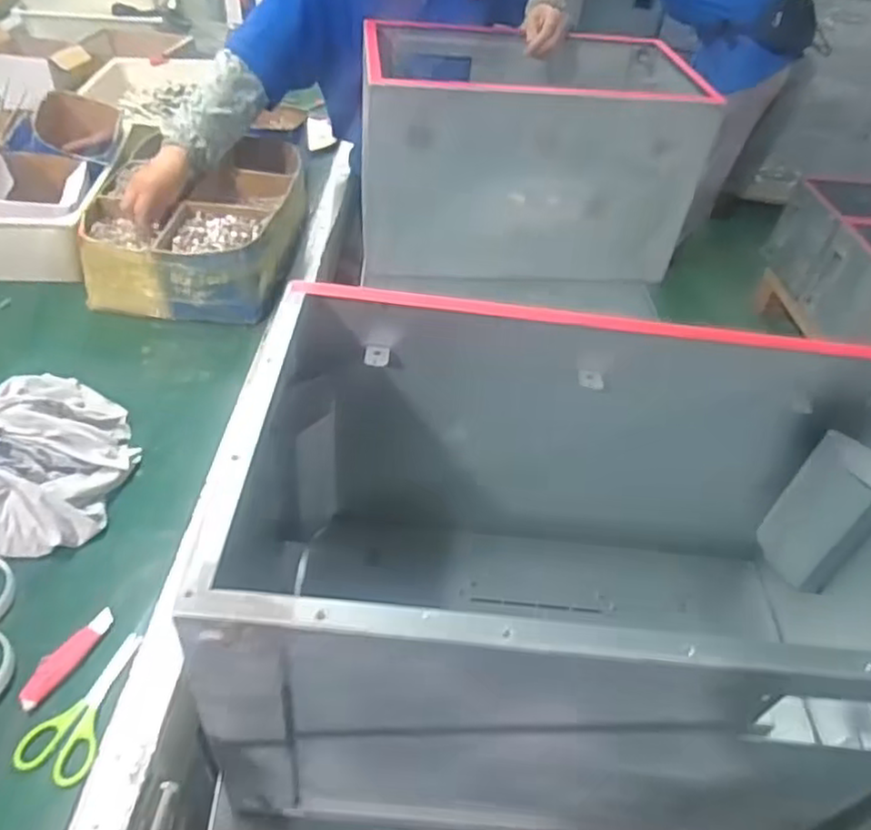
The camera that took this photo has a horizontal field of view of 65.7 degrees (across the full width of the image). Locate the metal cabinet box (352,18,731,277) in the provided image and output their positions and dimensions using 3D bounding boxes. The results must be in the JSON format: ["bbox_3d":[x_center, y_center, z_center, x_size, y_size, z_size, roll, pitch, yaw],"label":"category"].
[{"bbox_3d":[0.133,-0.463,1.147,0.543,0.308,0.351,-2,45,-10],"label":"metal cabinet box"}]

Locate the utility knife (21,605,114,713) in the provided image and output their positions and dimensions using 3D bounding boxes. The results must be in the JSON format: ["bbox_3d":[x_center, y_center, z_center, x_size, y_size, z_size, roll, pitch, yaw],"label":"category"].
[{"bbox_3d":[-0.340,0.220,0.620,0.028,0.008,0.099,22,46,15],"label":"utility knife"}]

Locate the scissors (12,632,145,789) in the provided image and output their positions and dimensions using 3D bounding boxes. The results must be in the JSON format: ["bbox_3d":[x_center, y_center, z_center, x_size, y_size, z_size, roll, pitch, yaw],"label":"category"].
[{"bbox_3d":[-0.301,0.251,0.591,0.062,0.007,0.127,15,45,8],"label":"scissors"}]

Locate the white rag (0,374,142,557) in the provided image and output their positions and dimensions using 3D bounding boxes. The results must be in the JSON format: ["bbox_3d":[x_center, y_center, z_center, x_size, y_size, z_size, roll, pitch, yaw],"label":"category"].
[{"bbox_3d":[-0.491,0.025,0.767,0.304,0.103,0.252,12,44,5],"label":"white rag"}]

